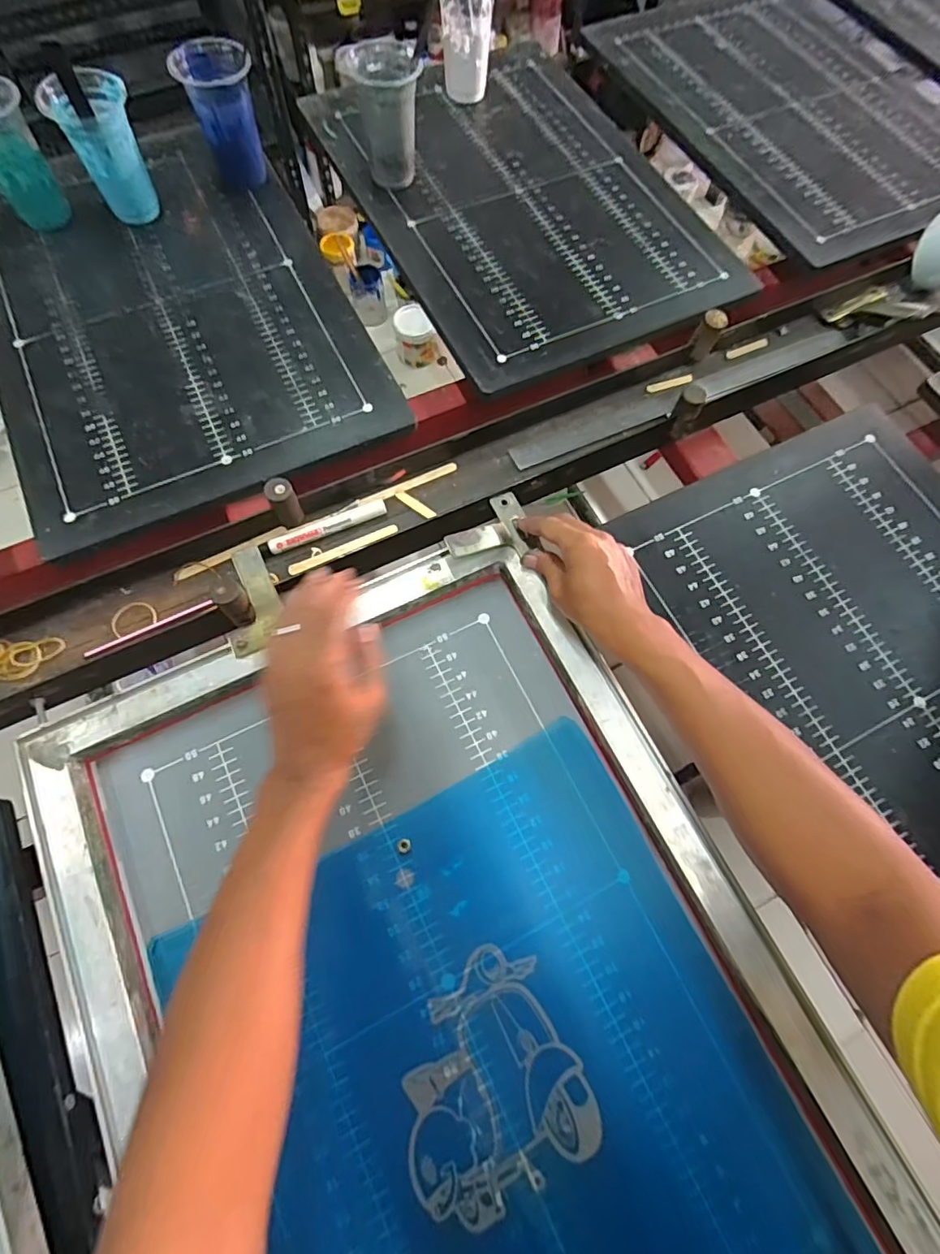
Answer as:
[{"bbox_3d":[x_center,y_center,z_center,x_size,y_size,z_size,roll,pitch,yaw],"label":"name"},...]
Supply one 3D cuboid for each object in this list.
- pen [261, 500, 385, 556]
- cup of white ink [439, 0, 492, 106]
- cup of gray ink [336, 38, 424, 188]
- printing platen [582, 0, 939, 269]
[{"bbox_3d":[-0.142,-0.096,0.520,0.124,0.015,0.014,-23,72,-10],"label":"pen"},{"bbox_3d":[-0.001,-0.813,0.735,0.075,0.115,0.071,1,70,-2],"label":"cup of white ink"},{"bbox_3d":[-0.105,-0.636,0.667,0.078,0.117,0.094,-21,72,-10],"label":"cup of gray ink"},{"bbox_3d":[0.493,-0.798,0.800,0.424,0.012,0.597,-21,72,-10],"label":"printing platen"}]

